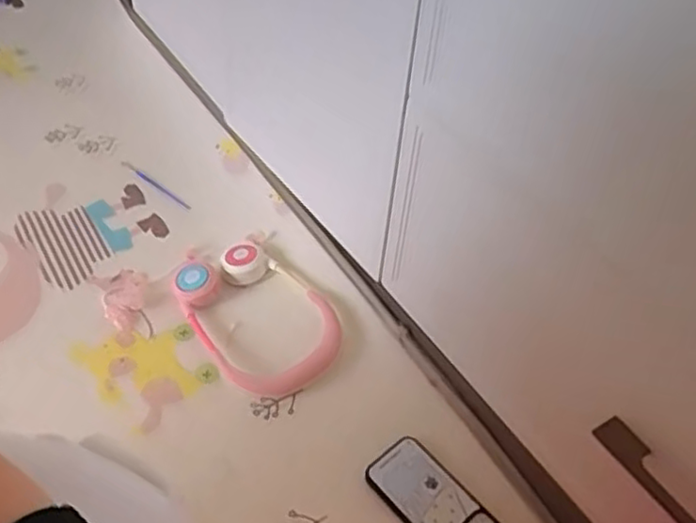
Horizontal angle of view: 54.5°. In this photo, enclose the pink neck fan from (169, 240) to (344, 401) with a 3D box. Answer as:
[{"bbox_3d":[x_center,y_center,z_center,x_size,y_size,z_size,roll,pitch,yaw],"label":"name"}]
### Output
[{"bbox_3d":[-0.114,0.070,0.887,0.158,0.039,0.235,-24,50,-24],"label":"pink neck fan"}]

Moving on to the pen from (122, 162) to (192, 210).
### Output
[{"bbox_3d":[-0.310,-0.123,1.091,0.168,0.008,0.009,32,52,27],"label":"pen"}]

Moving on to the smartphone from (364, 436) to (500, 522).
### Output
[{"bbox_3d":[0.091,0.259,0.726,0.075,0.012,0.150,-31,53,-29],"label":"smartphone"}]

